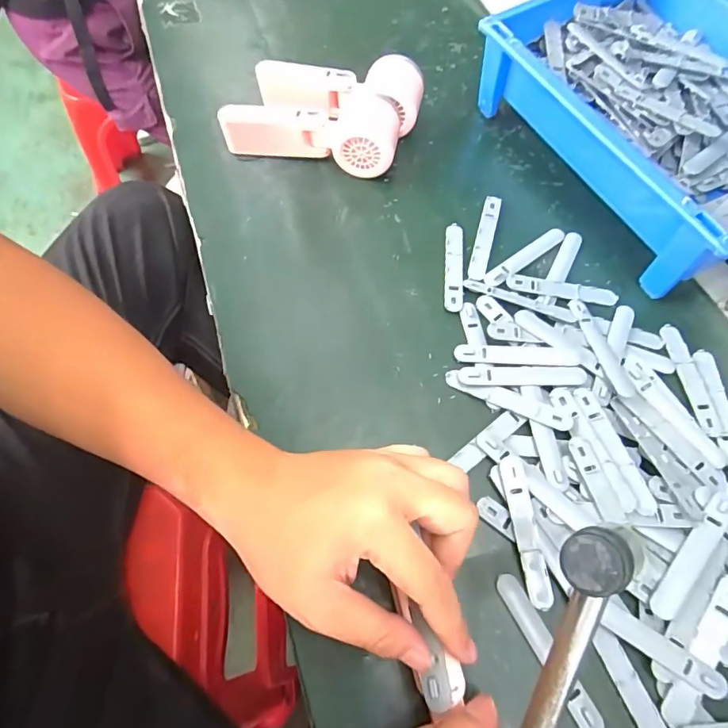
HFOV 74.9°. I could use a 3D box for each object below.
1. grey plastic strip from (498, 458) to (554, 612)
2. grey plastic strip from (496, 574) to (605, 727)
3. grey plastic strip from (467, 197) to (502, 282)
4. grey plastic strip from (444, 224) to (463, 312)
[{"bbox_3d":[0.107,0.110,0.316,0.016,0.004,0.094,-13,71,12],"label":"grey plastic strip"},{"bbox_3d":[0.112,0.176,0.291,0.015,0.004,0.094,-25,68,-13],"label":"grey plastic strip"},{"bbox_3d":[0.109,-0.114,0.429,0.016,0.006,0.096,16,65,6],"label":"grey plastic strip"},{"bbox_3d":[0.079,-0.085,0.414,0.016,0.004,0.091,5,64,0],"label":"grey plastic strip"}]

